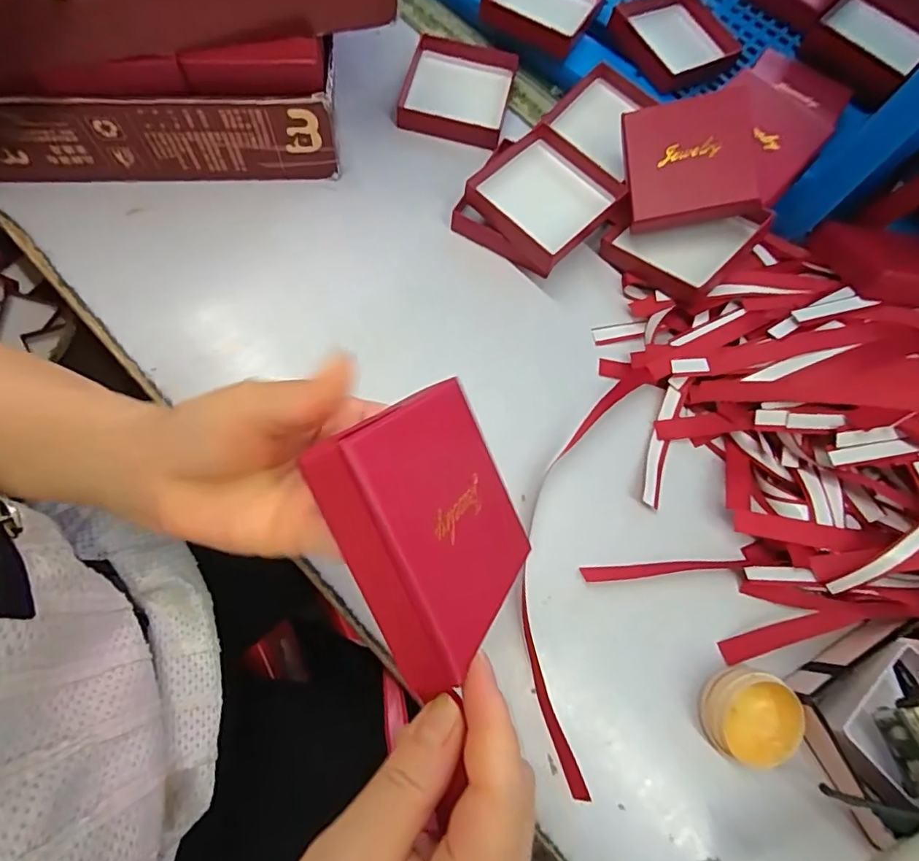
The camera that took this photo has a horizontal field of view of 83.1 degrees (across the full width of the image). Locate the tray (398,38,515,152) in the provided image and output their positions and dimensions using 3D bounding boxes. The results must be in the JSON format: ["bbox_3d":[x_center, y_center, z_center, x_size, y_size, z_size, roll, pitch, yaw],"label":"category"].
[{"bbox_3d":[-0.003,-0.306,0.468,0.095,0.020,0.101,14,71,0],"label":"tray"}]

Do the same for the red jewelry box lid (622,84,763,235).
[{"bbox_3d":[0.176,-0.204,0.393,0.093,0.020,0.090,-6,90,10],"label":"red jewelry box lid"}]

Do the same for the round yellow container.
[{"bbox_3d":[0.176,0.174,0.317,0.060,0.029,0.052,21,71,2],"label":"round yellow container"}]

